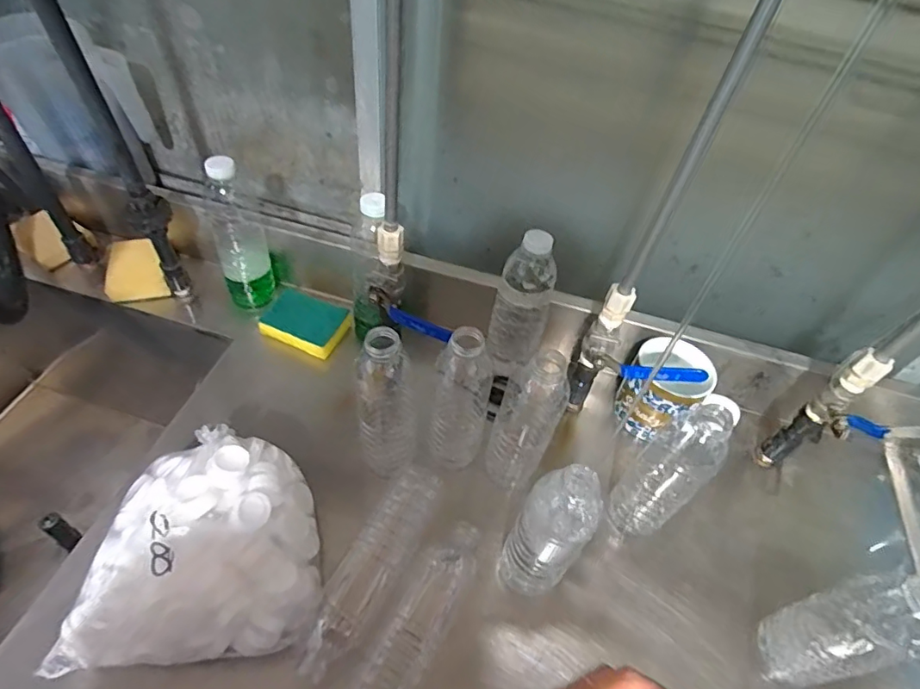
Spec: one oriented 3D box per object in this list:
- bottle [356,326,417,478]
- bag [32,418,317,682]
[{"bbox_3d":[-0.075,0.066,0.540,0.059,0.200,0.059,-1,49,-7],"label":"bottle"},{"bbox_3d":[-0.219,0.184,0.473,0.186,0.092,0.214,12,49,4],"label":"bag"}]

